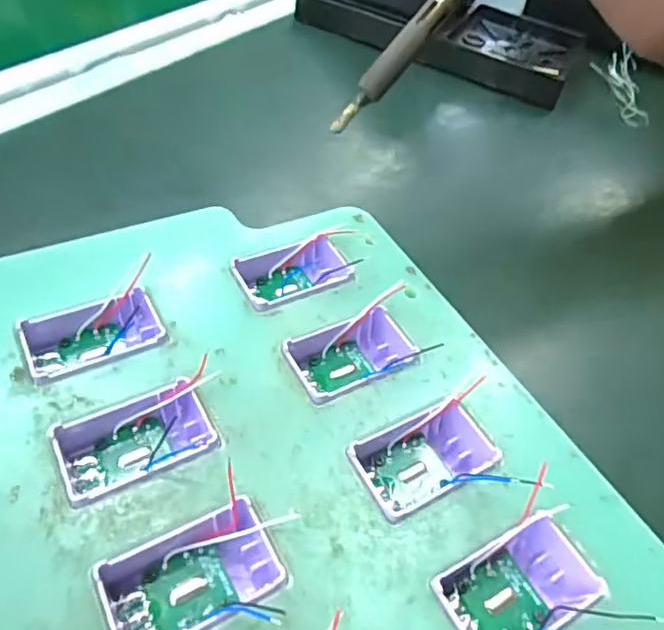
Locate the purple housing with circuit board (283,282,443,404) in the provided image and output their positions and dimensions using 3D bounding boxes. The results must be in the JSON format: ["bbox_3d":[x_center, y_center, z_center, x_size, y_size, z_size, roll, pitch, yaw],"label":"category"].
[{"bbox_3d":[0.006,0.011,0.153,0.038,0.015,0.020,-21,57,-25],"label":"purple housing with circuit board"}]

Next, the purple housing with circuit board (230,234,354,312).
[{"bbox_3d":[-0.012,-0.010,0.168,0.032,0.013,0.022,-19,56,-24],"label":"purple housing with circuit board"}]

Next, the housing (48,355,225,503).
[{"bbox_3d":[-0.041,0.028,0.128,0.035,0.011,0.021,-17,55,-23],"label":"housing"}]

